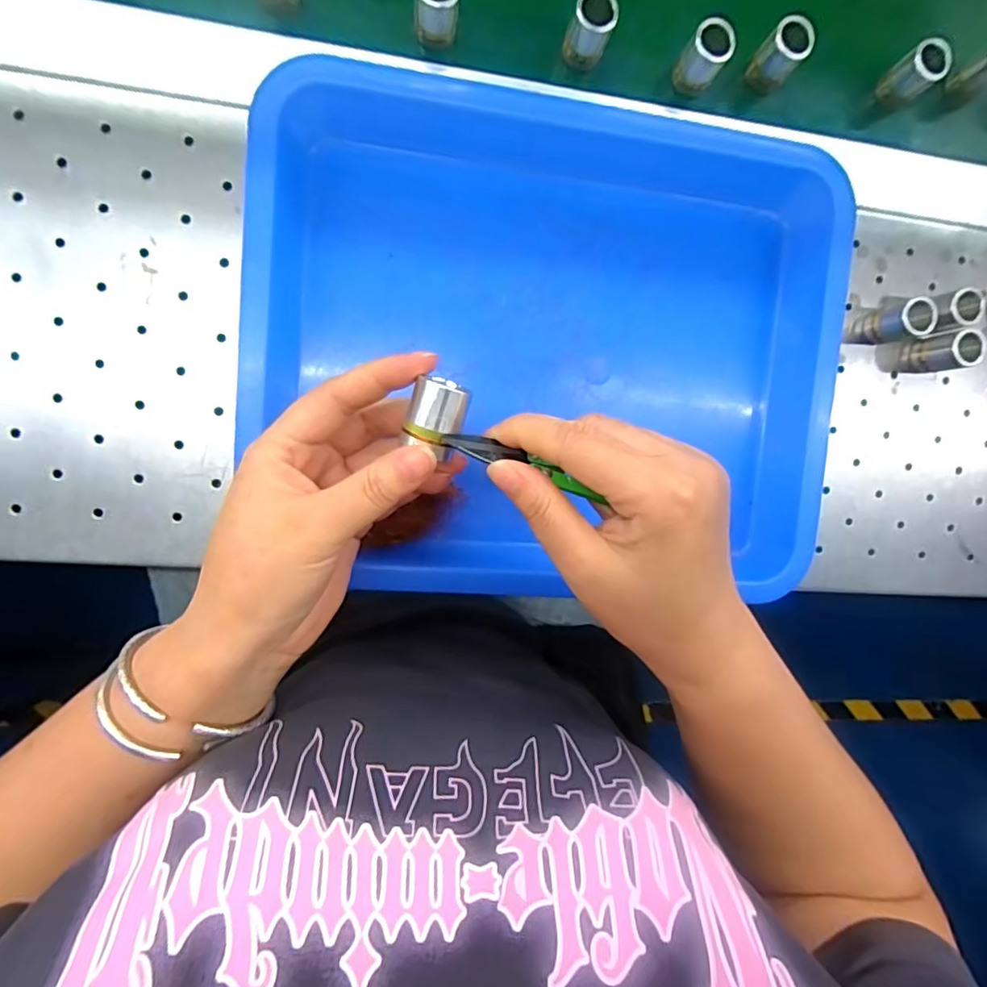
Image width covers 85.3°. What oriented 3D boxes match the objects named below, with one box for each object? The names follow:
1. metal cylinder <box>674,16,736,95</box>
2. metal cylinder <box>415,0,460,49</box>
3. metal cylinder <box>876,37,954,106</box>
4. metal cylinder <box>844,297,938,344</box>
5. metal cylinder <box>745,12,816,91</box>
[{"bbox_3d":[0.121,-0.251,0.309,0.022,0.033,0.018,35,88,-9],"label":"metal cylinder"},{"bbox_3d":[-0.030,-0.257,0.283,0.022,0.032,0.020,1,93,-9],"label":"metal cylinder"},{"bbox_3d":[0.258,-0.258,0.331,0.019,0.035,0.022,-43,99,-4],"label":"metal cylinder"},{"bbox_3d":[0.249,-0.106,0.333,0.024,0.033,0.022,-9,95,-8],"label":"metal cylinder"},{"bbox_3d":[0.169,-0.259,0.319,0.022,0.038,0.018,37,88,-9],"label":"metal cylinder"}]

